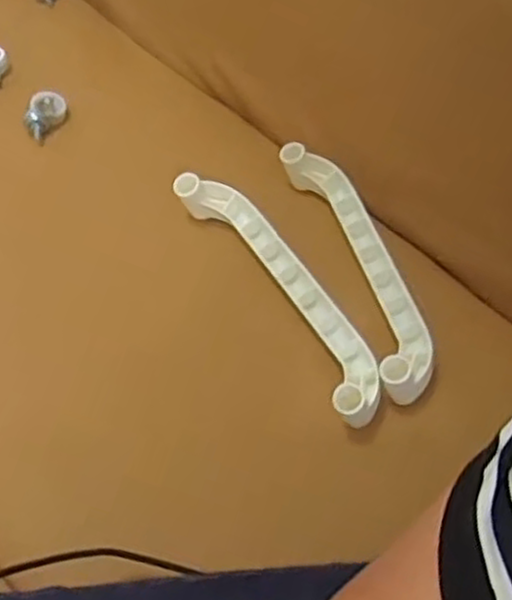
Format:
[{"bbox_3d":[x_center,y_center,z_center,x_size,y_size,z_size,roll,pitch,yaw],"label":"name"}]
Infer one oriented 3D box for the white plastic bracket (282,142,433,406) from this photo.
[{"bbox_3d":[0.098,-0.035,0.706,0.069,0.049,0.284,-11,54,-13],"label":"white plastic bracket"}]

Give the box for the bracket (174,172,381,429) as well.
[{"bbox_3d":[0.025,-0.008,0.675,0.069,0.050,0.291,-24,59,-22],"label":"bracket"}]

